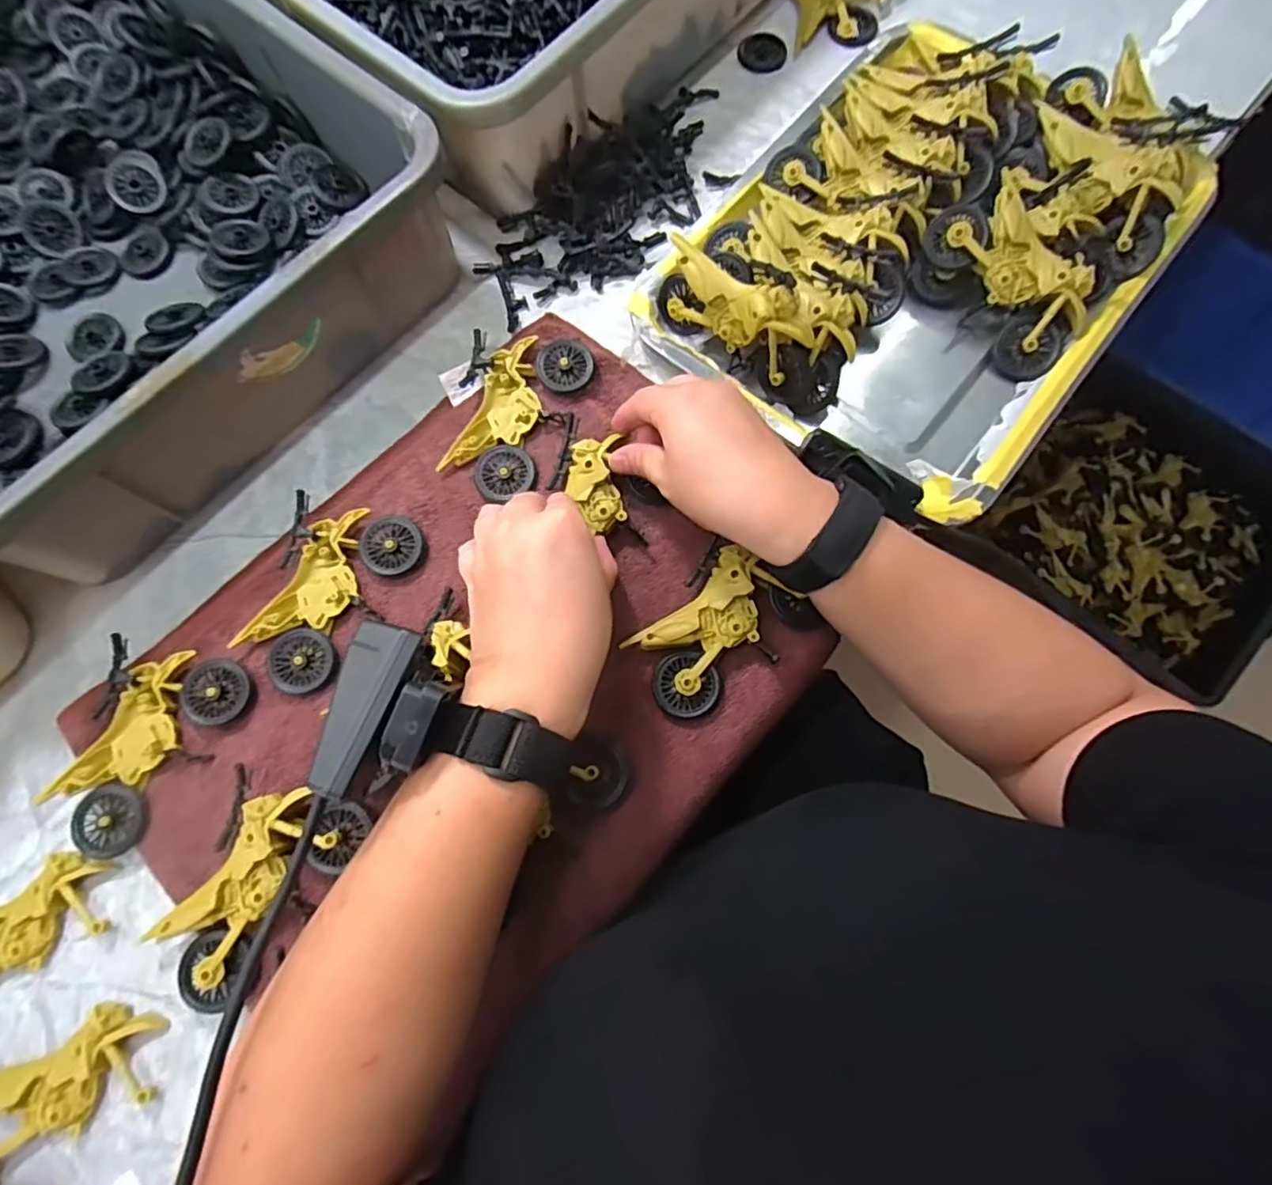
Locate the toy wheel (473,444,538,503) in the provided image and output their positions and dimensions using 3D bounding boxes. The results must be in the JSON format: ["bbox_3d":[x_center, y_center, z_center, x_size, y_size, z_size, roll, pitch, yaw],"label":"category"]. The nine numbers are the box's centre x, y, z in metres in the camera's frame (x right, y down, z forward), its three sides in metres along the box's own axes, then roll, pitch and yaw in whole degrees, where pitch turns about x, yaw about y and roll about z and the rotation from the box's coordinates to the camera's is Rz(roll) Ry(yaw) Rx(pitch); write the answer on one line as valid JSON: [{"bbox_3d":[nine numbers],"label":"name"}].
[{"bbox_3d":[-0.085,-0.079,0.401,0.039,0.004,0.036,-1,74,2],"label":"toy wheel"}]

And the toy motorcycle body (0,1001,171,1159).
[{"bbox_3d":[-0.287,0.245,0.310,0.093,0.011,0.049,-24,75,-5],"label":"toy motorcycle body"}]

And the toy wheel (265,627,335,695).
[{"bbox_3d":[-0.196,0.039,0.361,0.035,0.005,0.035,-1,74,2],"label":"toy wheel"}]

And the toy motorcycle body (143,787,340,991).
[{"bbox_3d":[-0.201,0.149,0.325,0.046,0.020,0.097,39,79,11],"label":"toy motorcycle body"}]

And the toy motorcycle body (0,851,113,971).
[{"bbox_3d":[-0.330,0.179,0.331,0.091,0.011,0.046,-29,75,-6],"label":"toy motorcycle body"}]

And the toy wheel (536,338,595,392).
[{"bbox_3d":[-0.047,-0.150,0.410,0.035,0.011,0.034,-1,74,2],"label":"toy wheel"}]

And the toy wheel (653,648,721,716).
[{"bbox_3d":[0.029,0.051,0.350,0.037,0.011,0.036,-1,74,2],"label":"toy wheel"}]

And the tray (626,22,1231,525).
[{"bbox_3d":[0.196,-0.236,0.404,0.253,0.059,0.345,39,79,11],"label":"tray"}]

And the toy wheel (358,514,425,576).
[{"bbox_3d":[-0.149,-0.029,0.381,0.039,0.008,0.036,-1,74,2],"label":"toy wheel"}]

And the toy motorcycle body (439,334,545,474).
[{"bbox_3d":[-0.085,-0.119,0.404,0.044,0.011,0.099,19,76,7],"label":"toy motorcycle body"}]

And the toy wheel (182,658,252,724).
[{"bbox_3d":[-0.241,0.057,0.357,0.035,0.005,0.035,-1,74,2],"label":"toy wheel"}]

